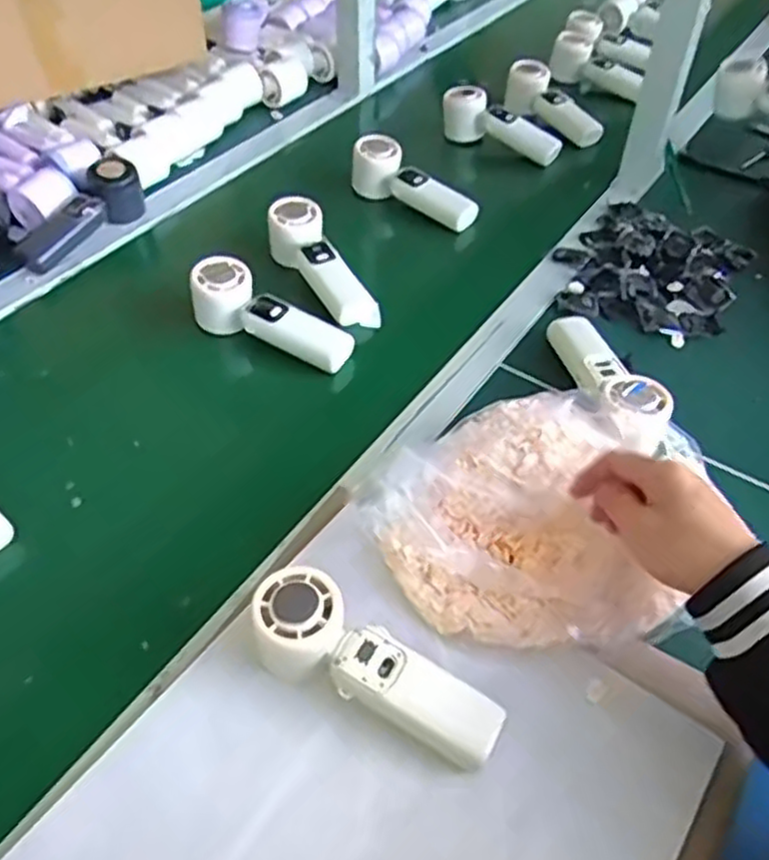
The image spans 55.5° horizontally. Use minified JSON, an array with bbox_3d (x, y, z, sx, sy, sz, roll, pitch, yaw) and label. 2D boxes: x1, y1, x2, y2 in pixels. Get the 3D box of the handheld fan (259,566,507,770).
[{"bbox_3d":[-0.008,0.149,0.451,0.167,0.038,0.055,31,52,7],"label":"handheld fan"}]

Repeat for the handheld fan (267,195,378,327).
[{"bbox_3d":[-0.070,-0.171,0.763,0.059,0.050,0.165,-27,71,-25],"label":"handheld fan"}]

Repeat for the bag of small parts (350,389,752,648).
[{"bbox_3d":[0.118,0.061,0.530,0.229,0.058,0.222,-27,55,-25],"label":"bag of small parts"}]

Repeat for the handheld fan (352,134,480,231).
[{"bbox_3d":[0.036,-0.293,0.858,0.161,0.060,0.041,28,52,20],"label":"handheld fan"}]

